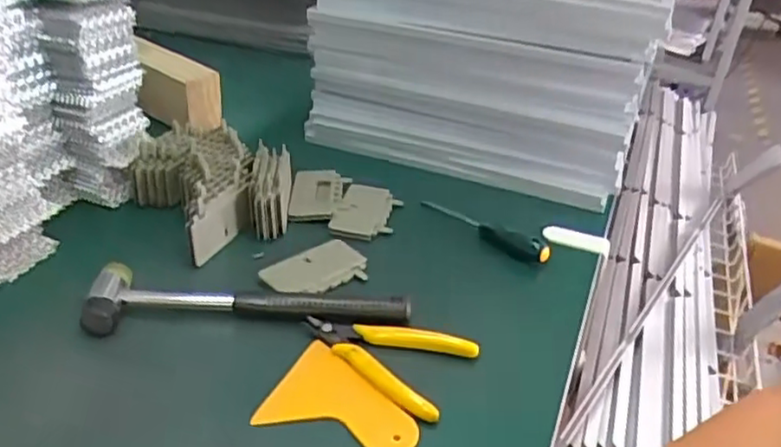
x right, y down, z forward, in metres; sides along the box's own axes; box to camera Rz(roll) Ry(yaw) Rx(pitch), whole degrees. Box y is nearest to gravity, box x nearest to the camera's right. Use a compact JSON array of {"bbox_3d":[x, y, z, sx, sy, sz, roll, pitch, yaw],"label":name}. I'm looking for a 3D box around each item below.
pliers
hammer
[{"bbox_3d":[-0.007,0.089,0.489,0.120,0.012,0.071,20,35,23],"label":"pliers"},{"bbox_3d":[-0.102,0.060,0.512,0.232,0.022,0.052,1,32,-6],"label":"hammer"}]

